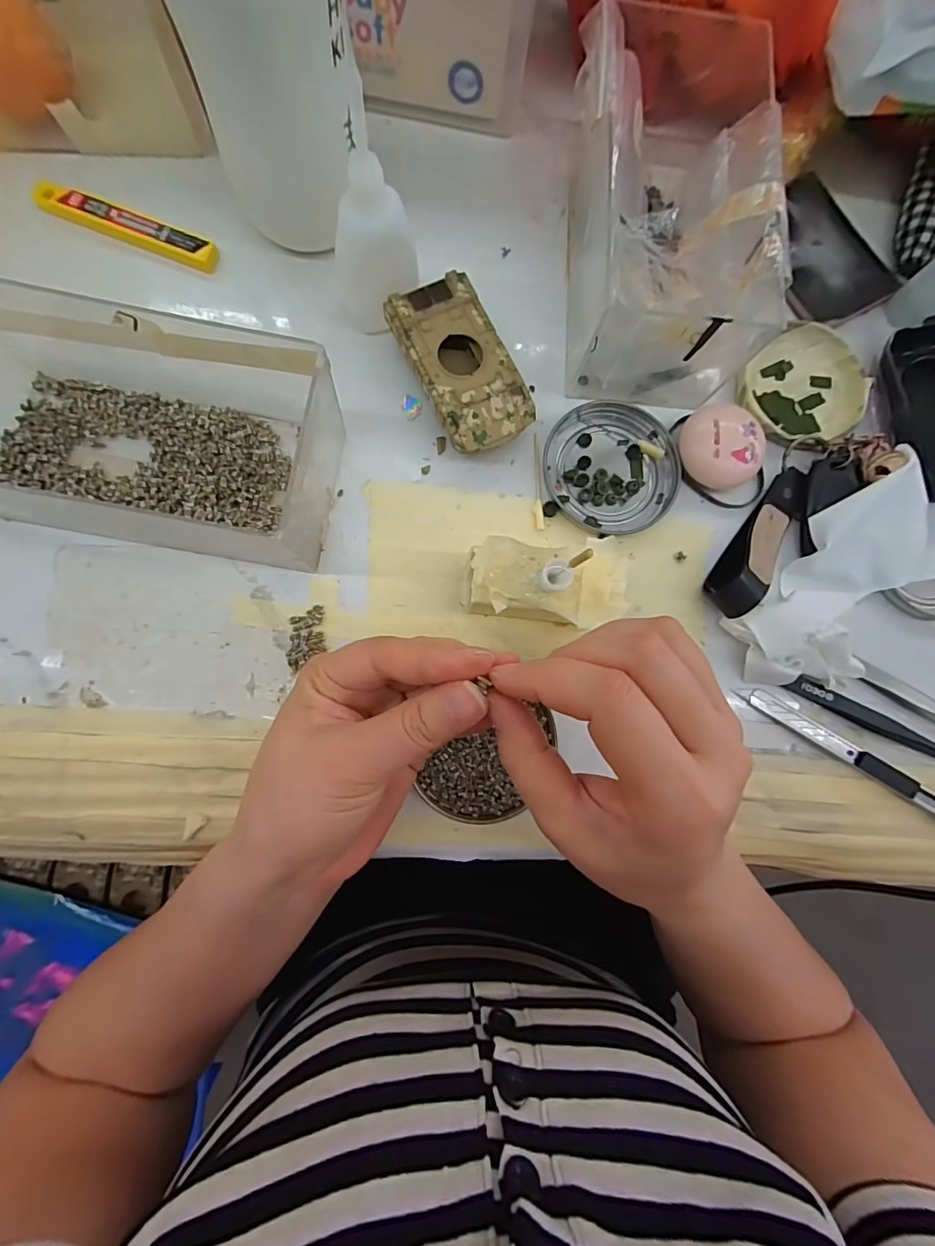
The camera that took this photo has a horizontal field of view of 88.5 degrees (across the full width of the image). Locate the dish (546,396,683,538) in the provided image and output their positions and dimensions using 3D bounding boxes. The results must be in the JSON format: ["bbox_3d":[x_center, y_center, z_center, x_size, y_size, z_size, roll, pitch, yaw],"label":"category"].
[{"bbox_3d":[0.085,-0.091,0.282,0.074,0.008,0.077,1,83,-4],"label":"dish"}]

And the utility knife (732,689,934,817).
[{"bbox_3d":[0.215,0.074,0.265,0.131,0.011,0.011,32,81,0],"label":"utility knife"}]

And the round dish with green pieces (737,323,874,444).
[{"bbox_3d":[0.208,-0.146,0.298,0.084,0.015,0.070,-31,86,-8],"label":"round dish with green pieces"}]

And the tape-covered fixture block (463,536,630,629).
[{"bbox_3d":[0.039,-0.019,0.249,0.081,0.047,0.043,-3,82,-5],"label":"tape-covered fixture block"}]

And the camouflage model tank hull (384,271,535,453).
[{"bbox_3d":[-0.004,-0.141,0.273,0.051,0.026,0.095,-27,85,-7],"label":"camouflage model tank hull"}]

